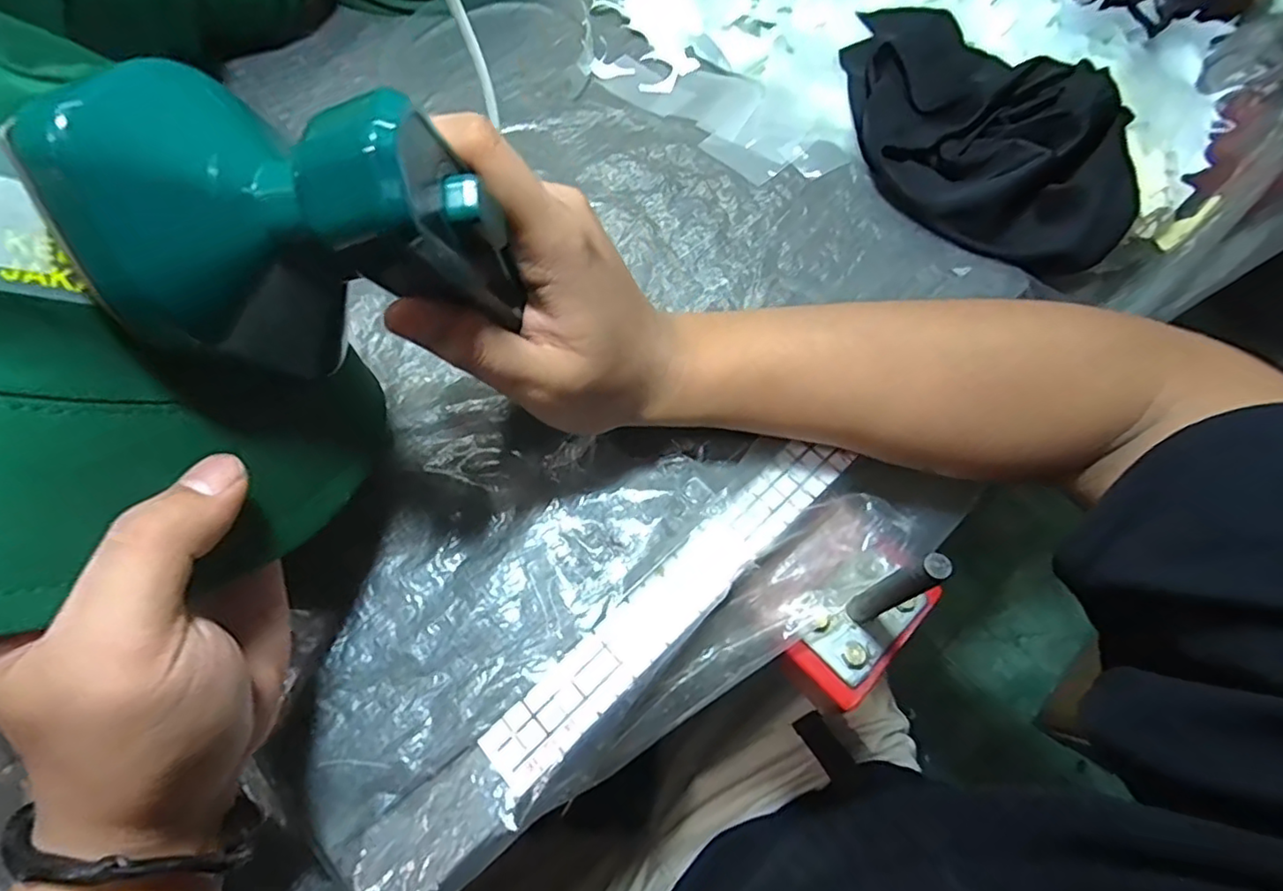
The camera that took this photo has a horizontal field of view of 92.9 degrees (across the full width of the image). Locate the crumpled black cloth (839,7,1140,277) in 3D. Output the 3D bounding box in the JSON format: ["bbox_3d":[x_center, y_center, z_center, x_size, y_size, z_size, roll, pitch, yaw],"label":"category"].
[{"bbox_3d":[0.219,-0.216,0.393,0.151,0.051,0.225,-1,65,-3],"label":"crumpled black cloth"}]

